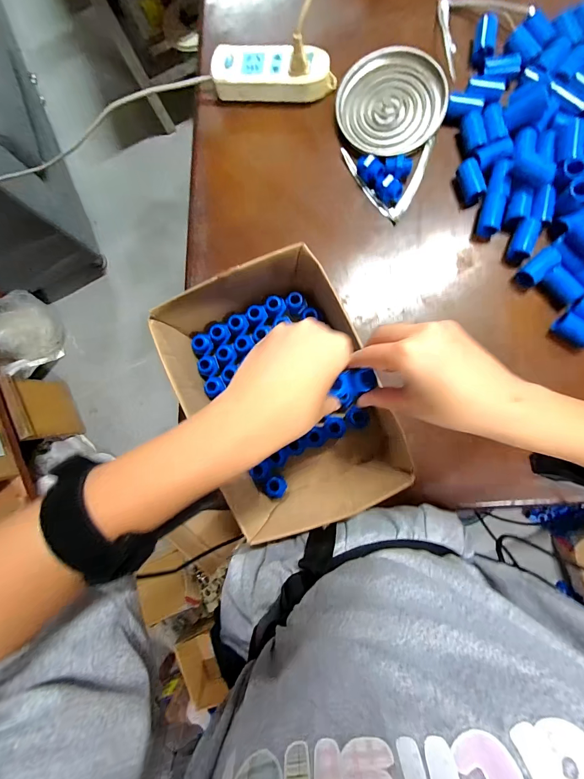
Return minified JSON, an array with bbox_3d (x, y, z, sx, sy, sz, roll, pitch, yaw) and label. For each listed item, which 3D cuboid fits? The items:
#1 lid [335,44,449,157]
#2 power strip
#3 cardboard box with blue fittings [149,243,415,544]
[{"bbox_3d":[0.136,-0.394,0.452,0.139,0.008,0.133,1,101,7],"label":"lid"},{"bbox_3d":[-0.026,-0.450,0.468,0.169,0.026,0.071,4,87,6],"label":"power strip"},{"bbox_3d":[-0.015,0.004,0.401,0.205,0.099,0.285,-22,85,4],"label":"cardboard box with blue fittings"}]

